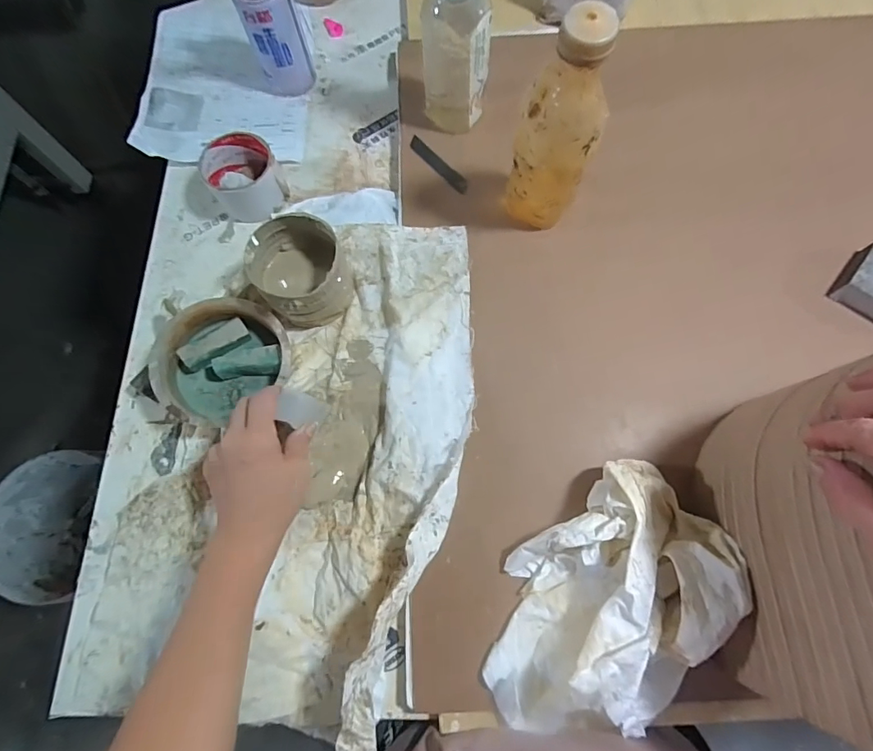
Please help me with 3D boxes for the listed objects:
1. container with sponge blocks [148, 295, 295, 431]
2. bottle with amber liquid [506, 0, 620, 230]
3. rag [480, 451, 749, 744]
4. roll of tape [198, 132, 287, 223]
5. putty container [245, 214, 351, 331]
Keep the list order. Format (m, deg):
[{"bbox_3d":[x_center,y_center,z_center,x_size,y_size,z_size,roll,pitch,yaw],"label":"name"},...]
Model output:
[{"bbox_3d":[-0.209,-0.014,0.458,0.124,0.042,0.117,-29,74,-8],"label":"container with sponge blocks"},{"bbox_3d":[0.110,-0.203,0.411,0.067,0.214,0.056,-28,74,-6],"label":"bottle with amber liquid"},{"bbox_3d":[0.133,0.184,0.359,0.215,0.079,0.148,-42,76,-11],"label":"rag"},{"bbox_3d":[-0.218,-0.226,0.522,0.078,0.047,0.089,-27,73,-7],"label":"roll of tape"},{"bbox_3d":[-0.132,-0.101,0.458,0.085,0.076,0.085,0,72,1],"label":"putty container"}]

